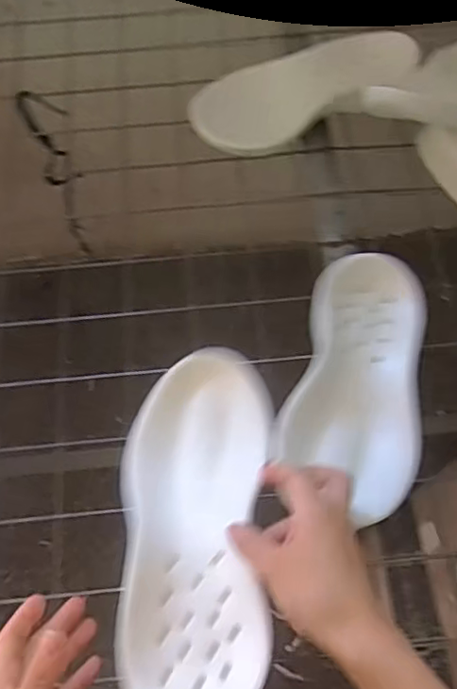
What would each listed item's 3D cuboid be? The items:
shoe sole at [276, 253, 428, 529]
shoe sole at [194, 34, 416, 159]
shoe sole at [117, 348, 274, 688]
[{"bbox_3d":[0.112,0.027,0.512,0.113,0.030,0.240,9,63,4],"label":"shoe sole"},{"bbox_3d":[0.087,-0.308,0.689,0.266,0.021,0.113,-25,71,-3],"label":"shoe sole"},{"bbox_3d":[-0.025,0.127,0.431,0.110,0.030,0.273,1,53,0],"label":"shoe sole"}]

